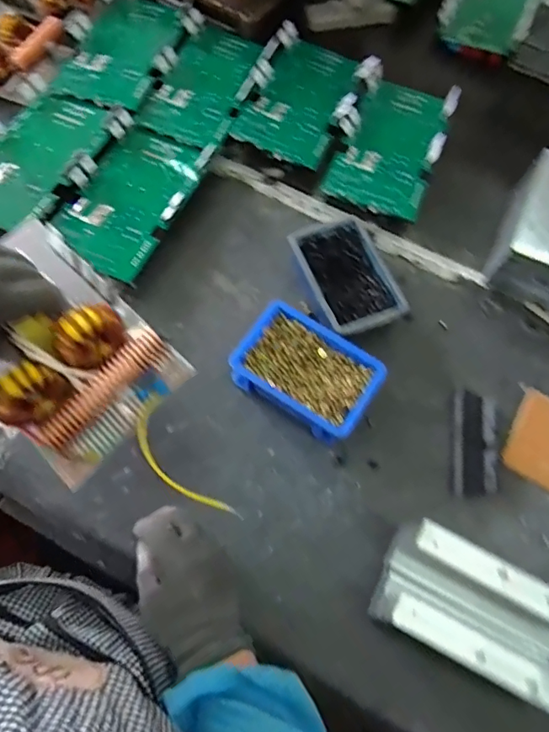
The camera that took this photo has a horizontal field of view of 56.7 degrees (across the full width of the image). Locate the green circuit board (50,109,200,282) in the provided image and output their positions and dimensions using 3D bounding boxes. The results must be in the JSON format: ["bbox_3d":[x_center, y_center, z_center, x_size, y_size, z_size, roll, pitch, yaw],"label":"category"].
[{"bbox_3d":[-0.185,-0.220,0.634,0.136,0.023,0.217,24,69,5],"label":"green circuit board"}]

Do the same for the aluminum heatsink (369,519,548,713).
[{"bbox_3d":[0.191,0.236,0.484,0.180,0.089,0.095,27,70,6],"label":"aluminum heatsink"}]

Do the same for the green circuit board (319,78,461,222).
[{"bbox_3d":[0.168,-0.315,0.706,0.127,0.018,0.236,23,69,5],"label":"green circuit board"}]

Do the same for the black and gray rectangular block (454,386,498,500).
[{"bbox_3d":[0.230,0.090,0.587,0.051,0.017,0.122,8,69,-1],"label":"black and gray rectangular block"}]

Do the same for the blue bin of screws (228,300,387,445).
[{"bbox_3d":[0.035,0.010,0.572,0.150,0.052,0.105,33,70,8],"label":"blue bin of screws"}]

